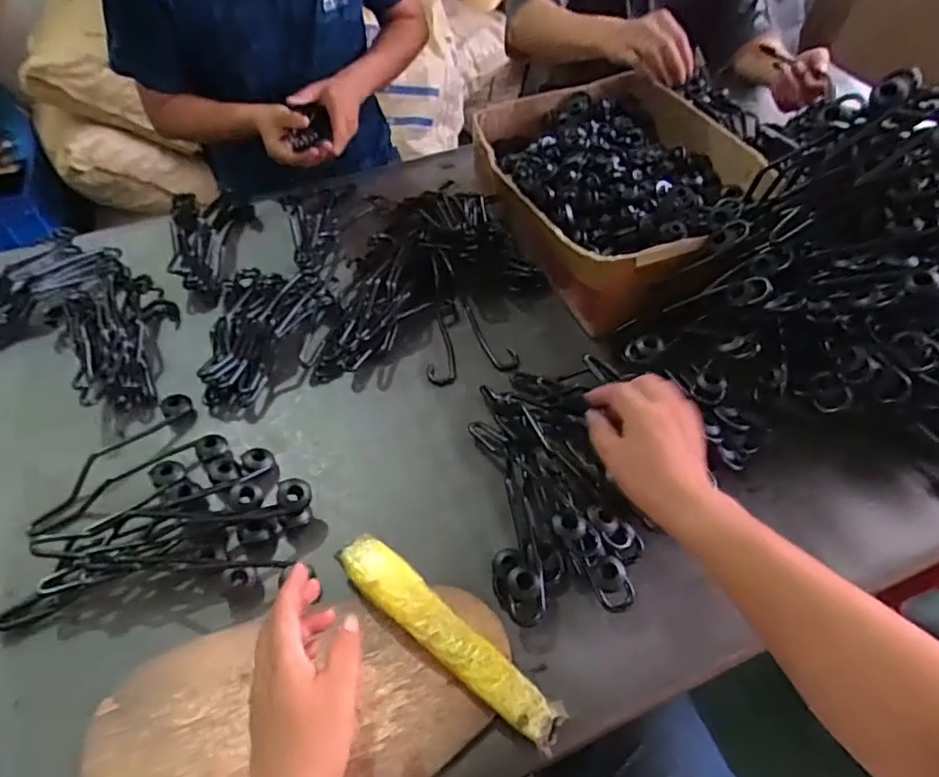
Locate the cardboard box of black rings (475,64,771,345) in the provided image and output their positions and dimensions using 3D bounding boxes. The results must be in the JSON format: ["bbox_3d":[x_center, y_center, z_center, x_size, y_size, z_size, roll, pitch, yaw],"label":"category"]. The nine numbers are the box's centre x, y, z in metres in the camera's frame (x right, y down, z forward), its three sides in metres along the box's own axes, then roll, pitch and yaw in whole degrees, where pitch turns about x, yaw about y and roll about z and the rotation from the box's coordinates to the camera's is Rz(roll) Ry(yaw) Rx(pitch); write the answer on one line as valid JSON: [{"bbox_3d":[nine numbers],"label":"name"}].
[{"bbox_3d":[0.216,-0.296,0.871,0.338,0.124,0.443,-16,52,-11],"label":"cardboard box of black rings"}]

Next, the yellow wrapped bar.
[{"bbox_3d":[-0.020,0.224,0.550,0.245,0.053,0.046,33,59,25],"label":"yellow wrapped bar"}]

